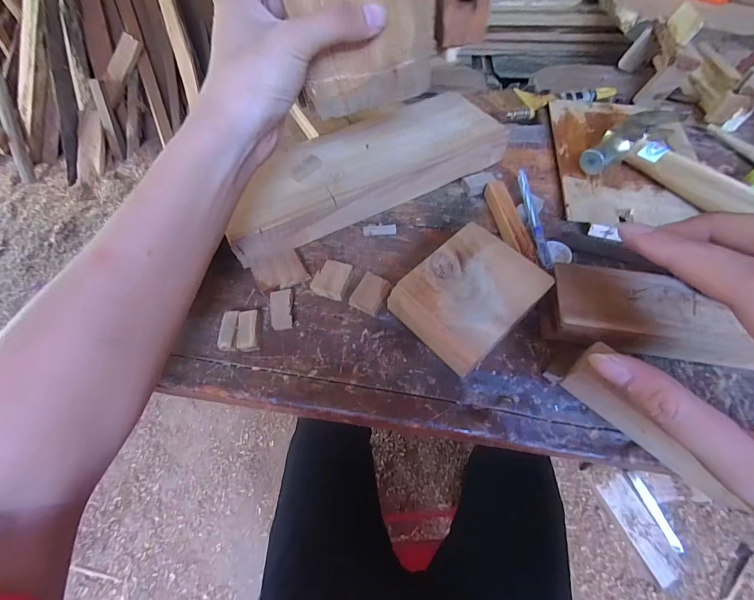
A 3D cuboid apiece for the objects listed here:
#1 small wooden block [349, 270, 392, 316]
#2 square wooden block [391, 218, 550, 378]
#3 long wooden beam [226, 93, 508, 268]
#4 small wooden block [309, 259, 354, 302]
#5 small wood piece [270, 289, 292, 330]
[{"bbox_3d":[-0.005,-0.005,0.295,0.027,0.013,0.033,28,64,18],"label":"small wooden block"},{"bbox_3d":[0.073,0.001,0.275,0.104,0.037,0.083,-38,65,-19],"label":"square wooden block"},{"bbox_3d":[-0.014,-0.145,0.363,0.313,0.040,0.117,-27,62,-13],"label":"long wooden beam"},{"bbox_3d":[-0.040,-0.018,0.304,0.030,0.013,0.033,12,60,9],"label":"small wooden block"},{"bbox_3d":[-0.082,0.009,0.289,0.018,0.013,0.033,-7,59,-2],"label":"small wood piece"}]

